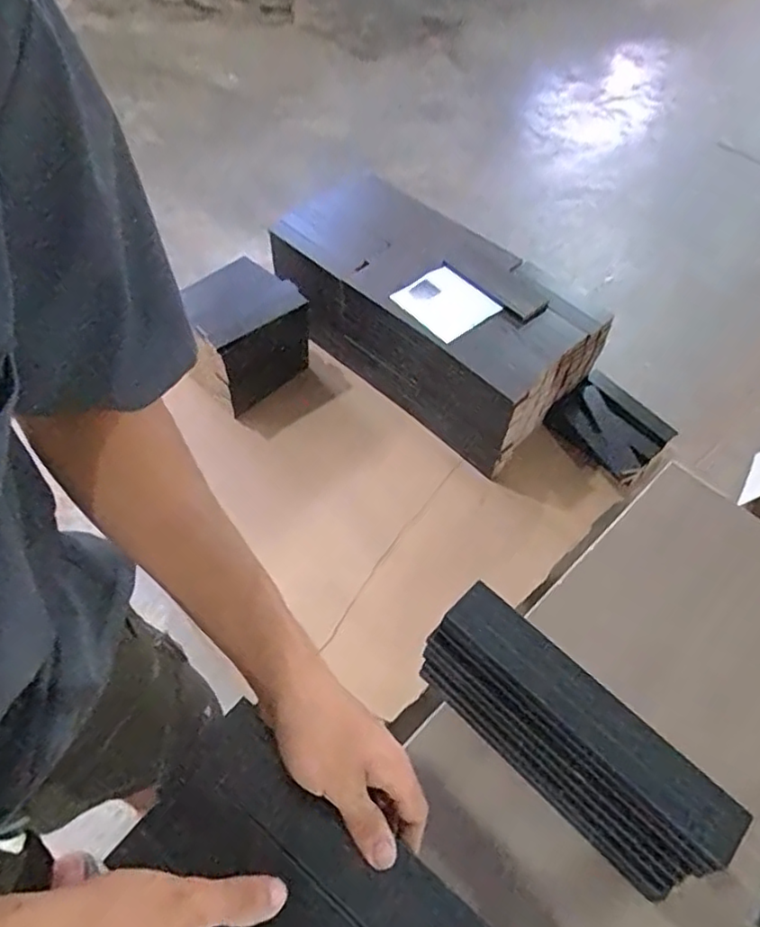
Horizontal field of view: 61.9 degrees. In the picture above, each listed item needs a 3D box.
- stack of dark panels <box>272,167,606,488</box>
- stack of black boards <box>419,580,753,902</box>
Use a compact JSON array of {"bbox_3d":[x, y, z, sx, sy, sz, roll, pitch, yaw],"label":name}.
[{"bbox_3d":[0.126,-0.433,1.827,0.921,0.319,0.487,36,60,20],"label":"stack of dark panels"},{"bbox_3d":[0.165,0.248,0.584,0.284,0.117,0.077,39,61,22],"label":"stack of black boards"}]

